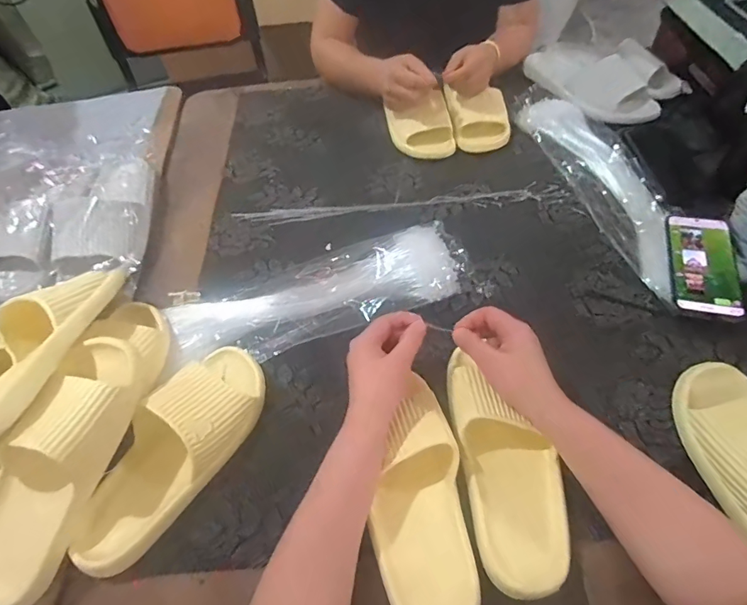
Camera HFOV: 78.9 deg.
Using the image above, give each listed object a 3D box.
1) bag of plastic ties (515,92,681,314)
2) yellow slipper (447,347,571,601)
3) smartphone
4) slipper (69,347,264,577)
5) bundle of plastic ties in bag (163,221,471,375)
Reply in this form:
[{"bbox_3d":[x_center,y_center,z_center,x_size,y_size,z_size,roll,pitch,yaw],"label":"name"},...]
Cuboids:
[{"bbox_3d":[0.367,-0.192,0.703,0.120,0.035,0.439,-15,55,-5],"label":"bag of plastic ties"},{"bbox_3d":[0.129,0.153,0.453,0.093,0.062,0.228,-13,64,-4],"label":"yellow slipper"},{"bbox_3d":[0.416,-0.051,0.572,0.071,0.013,0.161,4,54,20],"label":"smartphone"},{"bbox_3d":[-0.209,0.151,0.476,0.105,0.070,0.242,22,59,19],"label":"slipper"},{"bbox_3d":[-0.068,-0.015,0.605,0.396,0.037,0.132,-18,55,-8],"label":"bundle of plastic ties in bag"}]

